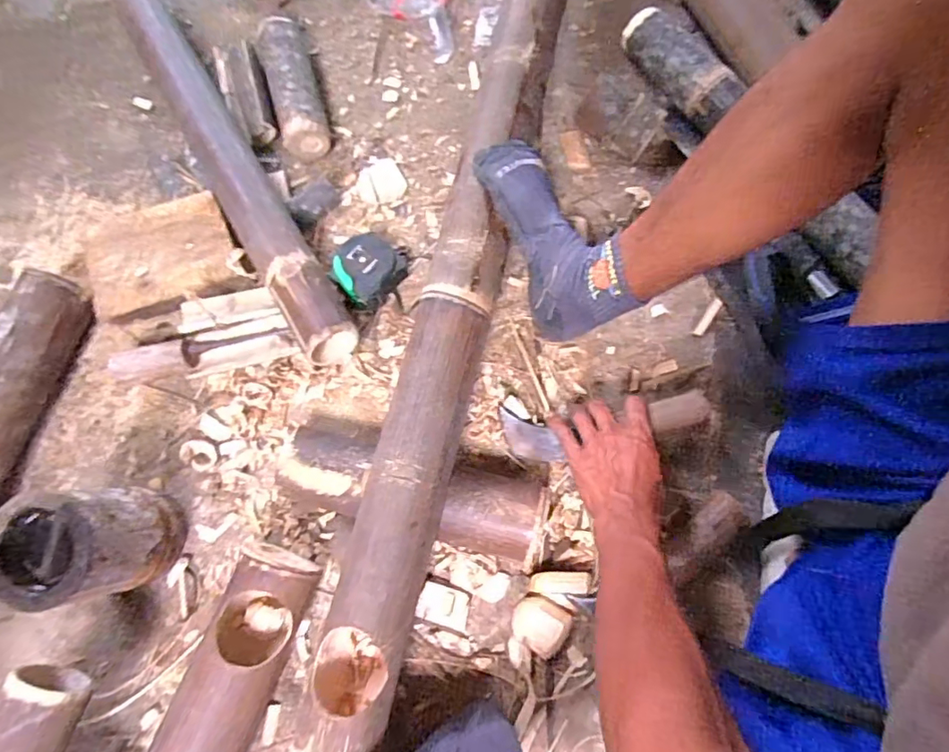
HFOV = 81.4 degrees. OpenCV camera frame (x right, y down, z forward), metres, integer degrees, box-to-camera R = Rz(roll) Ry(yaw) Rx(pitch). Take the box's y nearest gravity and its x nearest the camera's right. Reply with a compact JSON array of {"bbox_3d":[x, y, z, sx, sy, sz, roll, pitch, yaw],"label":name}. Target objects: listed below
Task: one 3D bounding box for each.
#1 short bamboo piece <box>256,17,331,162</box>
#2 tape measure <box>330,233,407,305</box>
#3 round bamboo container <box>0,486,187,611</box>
[{"bbox_3d":[-0.239,-0.383,0.727,0.060,0.060,0.201,-16,76,-4],"label":"short bamboo piece"},{"bbox_3d":[-0.125,-0.130,0.663,0.084,0.043,0.092,31,77,8],"label":"tape measure"},{"bbox_3d":[-0.360,0.161,0.528,0.102,0.143,0.098,-14,75,-3],"label":"round bamboo container"}]

